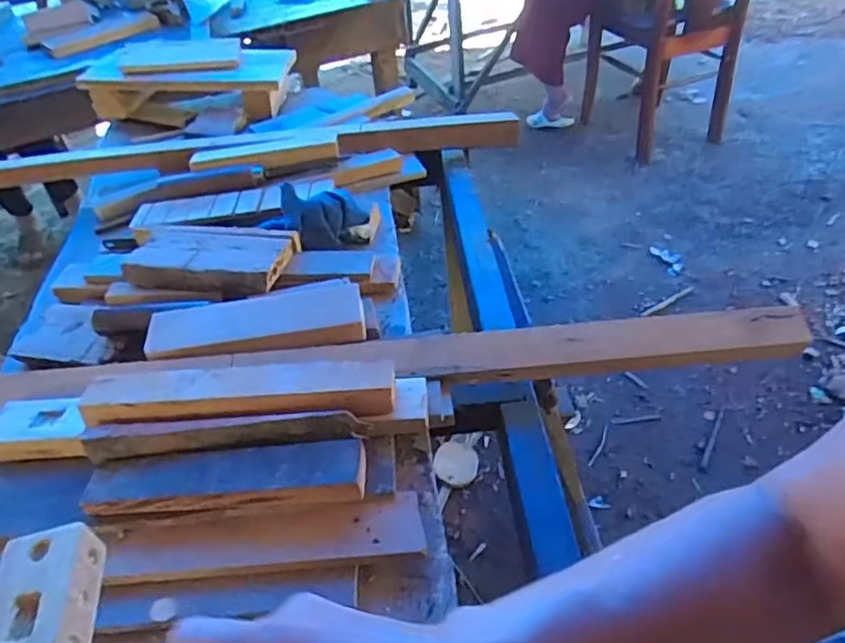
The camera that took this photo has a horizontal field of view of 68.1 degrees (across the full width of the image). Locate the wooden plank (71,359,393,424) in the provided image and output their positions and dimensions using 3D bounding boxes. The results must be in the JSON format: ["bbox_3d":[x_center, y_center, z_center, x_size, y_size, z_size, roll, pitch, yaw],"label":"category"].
[{"bbox_3d":[-0.140,0.058,0.489,0.234,0.031,0.049,-5,41,1],"label":"wooden plank"}]

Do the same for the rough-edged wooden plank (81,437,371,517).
[{"bbox_3d":[-0.142,0.113,0.457,0.200,0.023,0.043,-5,41,2],"label":"rough-edged wooden plank"}]

